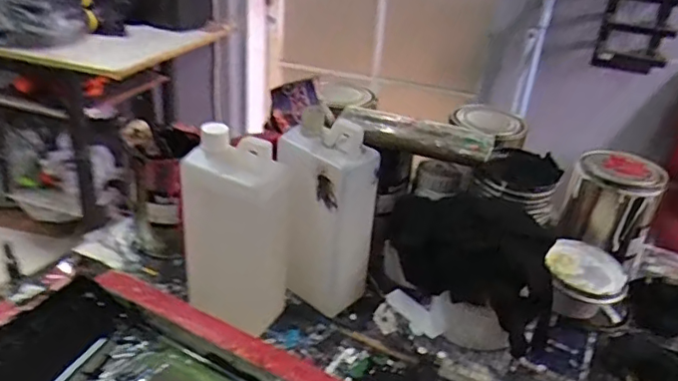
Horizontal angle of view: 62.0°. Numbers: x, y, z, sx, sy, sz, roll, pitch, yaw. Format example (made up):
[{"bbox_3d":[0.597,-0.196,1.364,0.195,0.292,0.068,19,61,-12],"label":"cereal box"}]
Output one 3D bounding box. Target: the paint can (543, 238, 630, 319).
[{"bbox_3d":[0.297,0.113,0.689,0.093,0.058,0.092,19,31,21],"label":"paint can"}]

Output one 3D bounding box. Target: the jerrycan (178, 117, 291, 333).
[{"bbox_3d":[-0.106,0.047,0.596,0.104,0.219,0.057,19,31,21],"label":"jerrycan"}]

